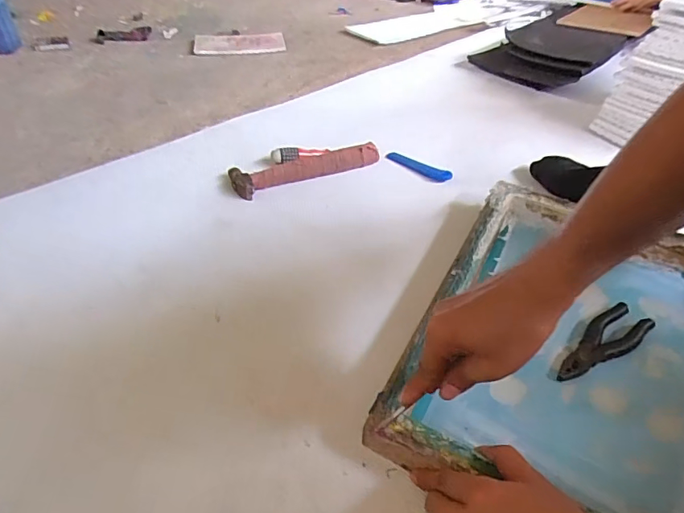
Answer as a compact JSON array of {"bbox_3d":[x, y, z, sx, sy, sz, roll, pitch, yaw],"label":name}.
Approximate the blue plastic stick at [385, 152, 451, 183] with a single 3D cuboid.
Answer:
[{"bbox_3d":[0.137,-0.164,0.842,0.129,0.018,0.023,27,47,26],"label":"blue plastic stick"}]

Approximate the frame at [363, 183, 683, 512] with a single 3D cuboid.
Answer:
[{"bbox_3d":[0.275,0.099,0.505,0.349,0.061,0.433,20,46,20],"label":"frame"}]

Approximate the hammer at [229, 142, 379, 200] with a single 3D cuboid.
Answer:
[{"bbox_3d":[-0.058,-0.149,0.799,0.263,0.030,0.068,-12,43,-16],"label":"hammer"}]

